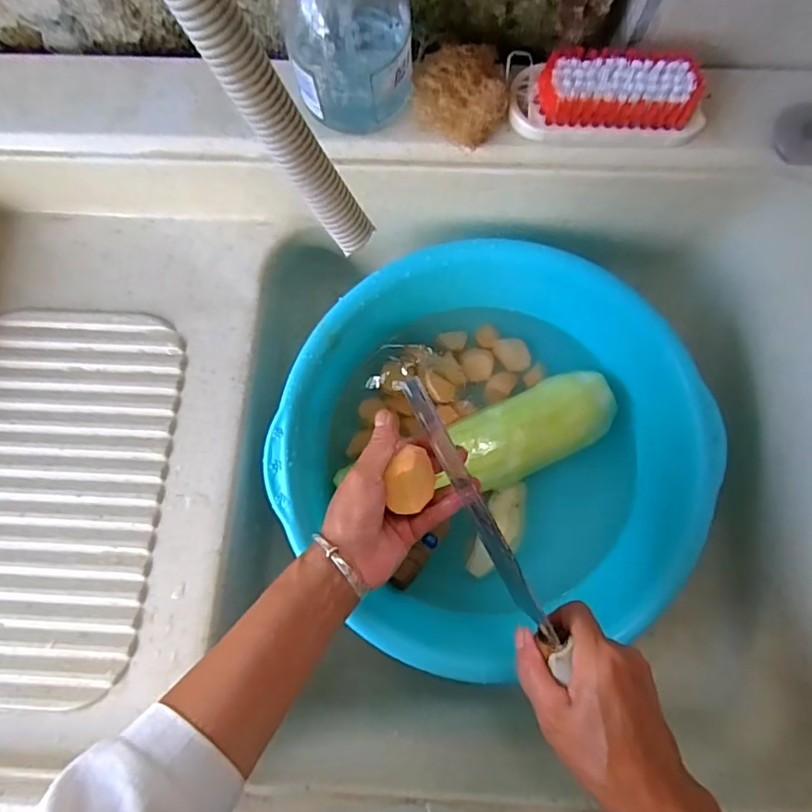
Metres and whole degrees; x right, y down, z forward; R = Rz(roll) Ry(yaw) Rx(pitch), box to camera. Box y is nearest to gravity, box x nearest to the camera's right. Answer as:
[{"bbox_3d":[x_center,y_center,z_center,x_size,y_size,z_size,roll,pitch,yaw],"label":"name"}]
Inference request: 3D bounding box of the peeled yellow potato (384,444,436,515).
[{"bbox_3d":[0.005,0.053,0.400,0.033,0.029,0.046,11,81,3],"label":"peeled yellow potato"}]

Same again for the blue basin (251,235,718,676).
[{"bbox_3d":[0.073,0.040,0.504,0.370,0.117,0.338,5,81,2],"label":"blue basin"}]

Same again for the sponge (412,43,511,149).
[{"bbox_3d":[0.040,-0.226,0.402,0.066,0.037,0.063,7,81,2],"label":"sponge"}]

